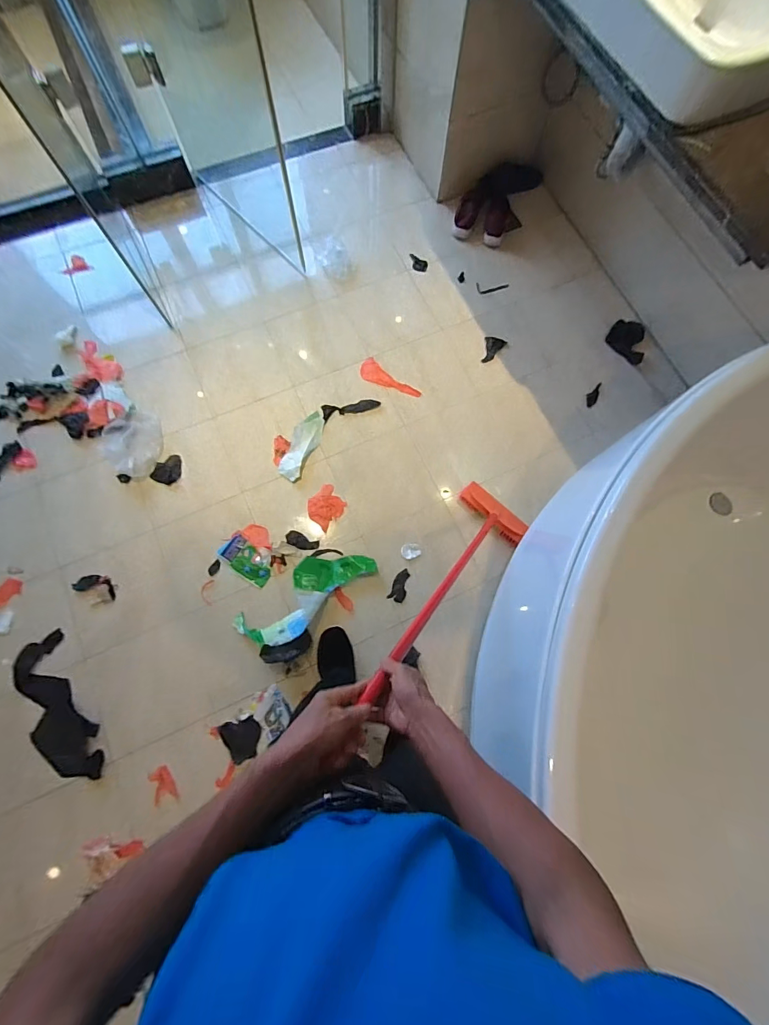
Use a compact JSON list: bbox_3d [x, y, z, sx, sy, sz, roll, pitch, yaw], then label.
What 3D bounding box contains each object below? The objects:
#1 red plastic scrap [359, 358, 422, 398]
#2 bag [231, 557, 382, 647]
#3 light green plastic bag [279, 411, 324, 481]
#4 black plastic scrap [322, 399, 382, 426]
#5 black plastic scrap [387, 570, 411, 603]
[{"bbox_3d":[0.020,-0.479,1.475,0.241,0.013,0.080,32,77,7],"label":"red plastic scrap"},{"bbox_3d":[-0.244,0.252,1.247,0.447,0.078,0.165,-39,79,-10],"label":"bag"},{"bbox_3d":[-0.286,-0.236,1.408,0.088,0.023,0.259,23,76,5],"label":"light green plastic bag"},{"bbox_3d":[-0.118,-0.370,1.443,0.207,0.012,0.062,-11,76,-4],"label":"black plastic scrap"},{"bbox_3d":[0.054,0.238,1.312,0.052,0.009,0.107,24,76,6],"label":"black plastic scrap"}]

